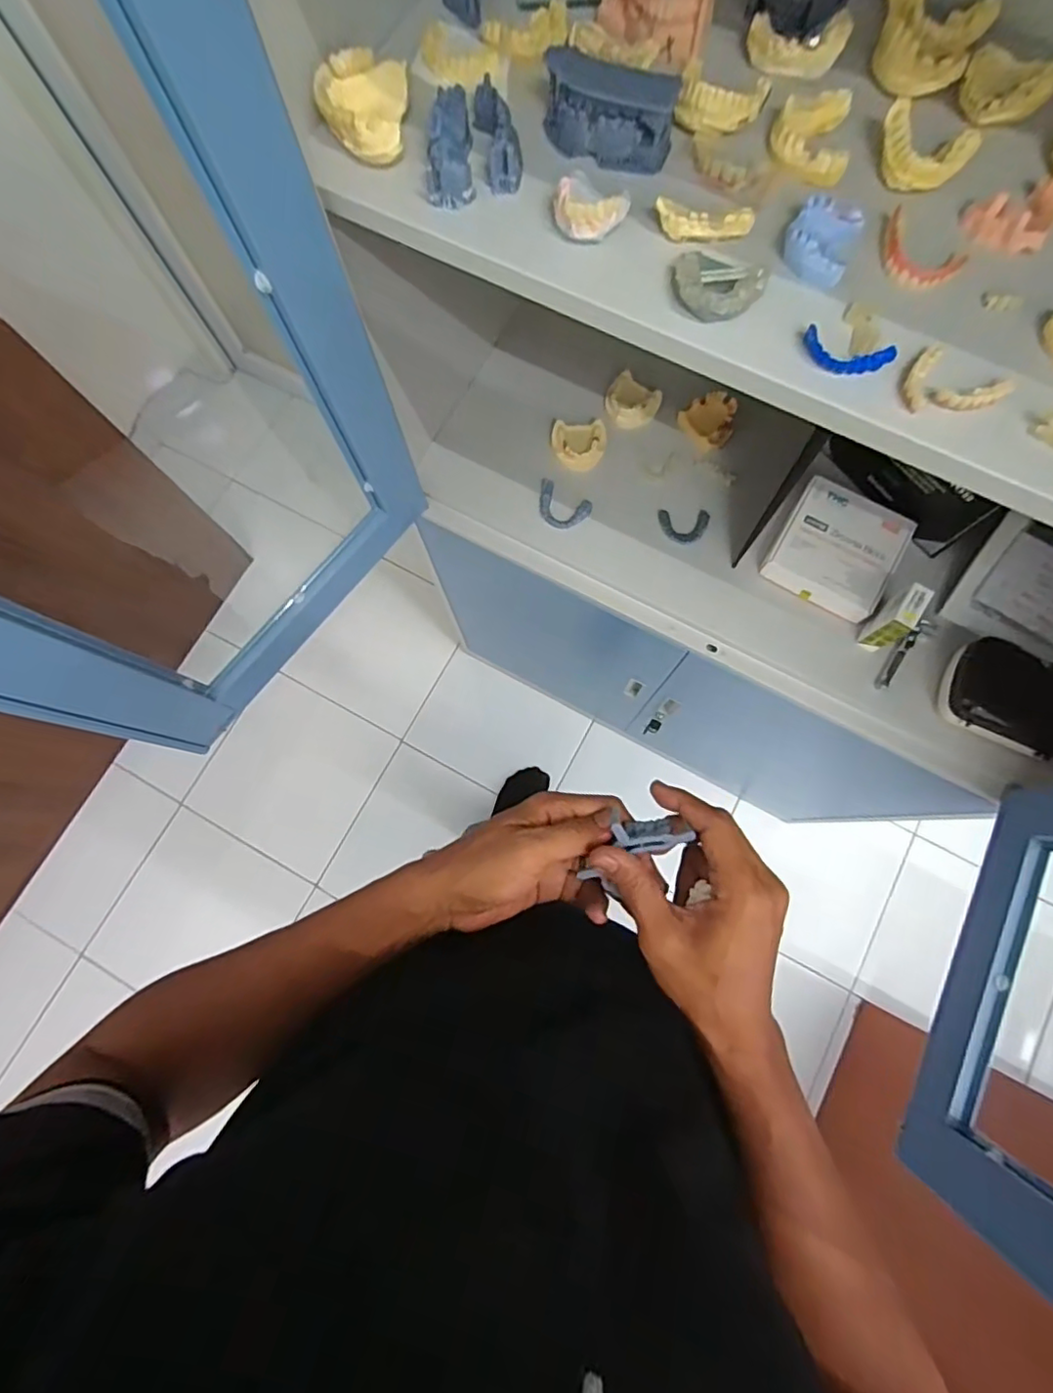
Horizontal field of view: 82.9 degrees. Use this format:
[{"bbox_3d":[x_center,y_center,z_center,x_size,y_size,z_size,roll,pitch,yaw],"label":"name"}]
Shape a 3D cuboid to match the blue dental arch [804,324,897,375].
[{"bbox_3d":[0.206,-0.219,0.383,0.057,0.008,0.025,17,78,5],"label":"blue dental arch"}]

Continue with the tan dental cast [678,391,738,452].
[{"bbox_3d":[0.250,-0.376,0.807,0.067,0.023,0.070,-43,80,-8],"label":"tan dental cast"}]

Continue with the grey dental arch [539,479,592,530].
[{"bbox_3d":[0.045,-0.254,0.802,0.075,0.012,0.053,29,80,7],"label":"grey dental arch"}]

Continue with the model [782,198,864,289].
[{"bbox_3d":[0.197,-0.305,0.398,0.043,0.021,0.058,23,79,6],"label":"model"}]

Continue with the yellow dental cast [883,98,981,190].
[{"bbox_3d":[0.271,-0.369,0.403,0.064,0.024,0.043,18,78,5],"label":"yellow dental cast"}]

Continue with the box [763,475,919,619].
[{"bbox_3d":[0.398,-0.190,0.759,0.141,0.035,0.146,29,80,7],"label":"box"}]

